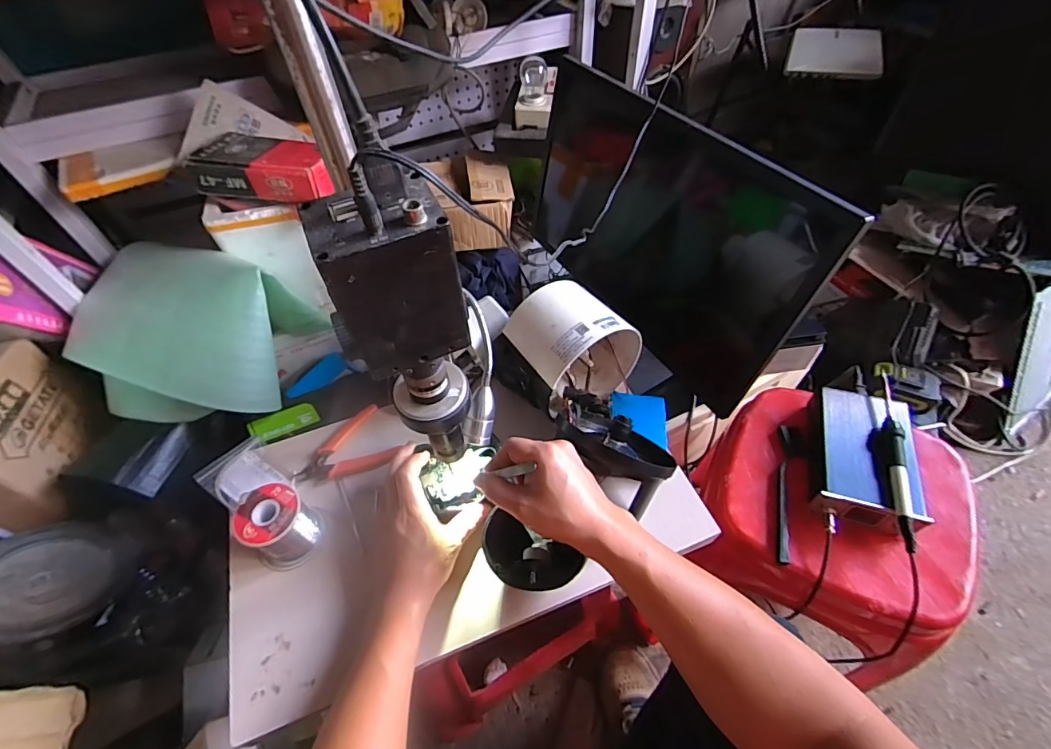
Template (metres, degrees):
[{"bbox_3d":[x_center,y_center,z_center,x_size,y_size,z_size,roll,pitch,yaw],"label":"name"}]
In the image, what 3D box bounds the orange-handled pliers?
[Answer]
[{"bbox_3d":[-0.215,0.094,0.560,0.116,0.018,0.090,-35,57,-22],"label":"orange-handled pliers"}]

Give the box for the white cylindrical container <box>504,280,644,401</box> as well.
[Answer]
[{"bbox_3d":[0.056,-0.032,0.562,0.135,0.128,0.102,-29,55,-19],"label":"white cylindrical container"}]

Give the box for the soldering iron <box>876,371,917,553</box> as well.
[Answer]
[{"bbox_3d":[0.408,0.087,0.515,0.025,0.019,0.219,9,52,10],"label":"soldering iron"}]

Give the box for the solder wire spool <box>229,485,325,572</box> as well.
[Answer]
[{"bbox_3d":[-0.256,0.159,0.486,0.061,0.073,0.066,-2,51,2],"label":"solder wire spool"}]

